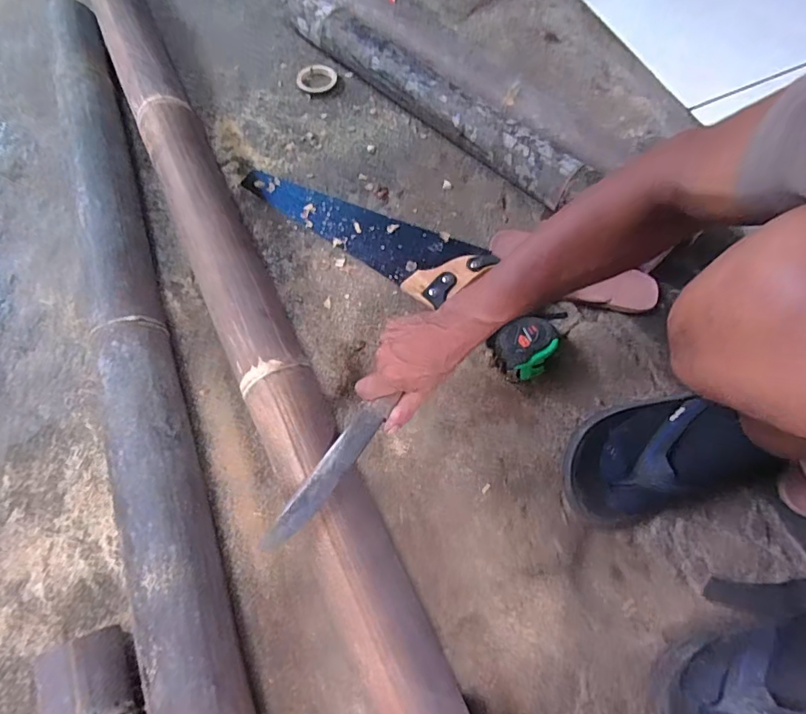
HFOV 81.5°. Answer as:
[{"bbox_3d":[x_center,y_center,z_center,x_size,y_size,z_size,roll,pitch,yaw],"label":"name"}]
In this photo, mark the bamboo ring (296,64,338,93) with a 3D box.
[{"bbox_3d":[-0.148,-0.480,0.806,0.069,0.010,0.069,0,68,-1],"label":"bamboo ring"}]

